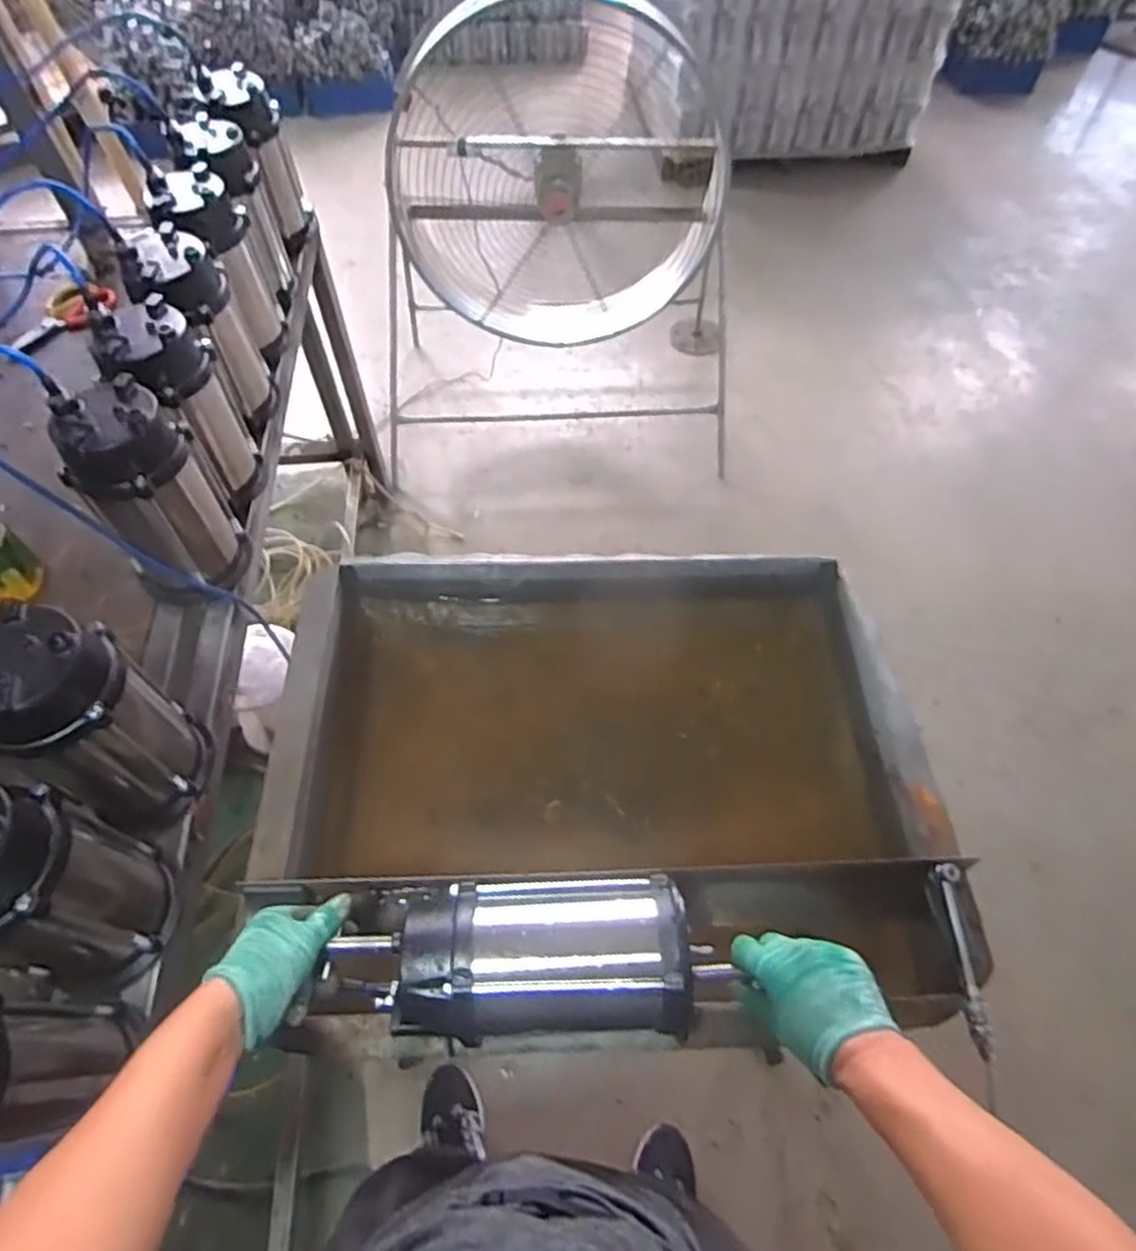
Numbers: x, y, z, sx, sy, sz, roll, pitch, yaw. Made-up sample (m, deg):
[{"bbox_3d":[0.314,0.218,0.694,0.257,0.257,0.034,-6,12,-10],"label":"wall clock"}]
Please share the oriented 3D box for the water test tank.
[{"bbox_3d":[0.039,0.186,0.928,0.754,0.253,0.571,0,58,0],"label":"water test tank"}]

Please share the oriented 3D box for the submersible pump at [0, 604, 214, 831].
[{"bbox_3d":[-0.464,0.097,0.701,0.115,0.253,0.130,24,61,14],"label":"submersible pump"}]

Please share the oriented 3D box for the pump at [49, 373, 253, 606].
[{"bbox_3d":[-0.497,-0.145,0.875,0.139,0.276,0.123,-38,66,-21],"label":"pump"}]

